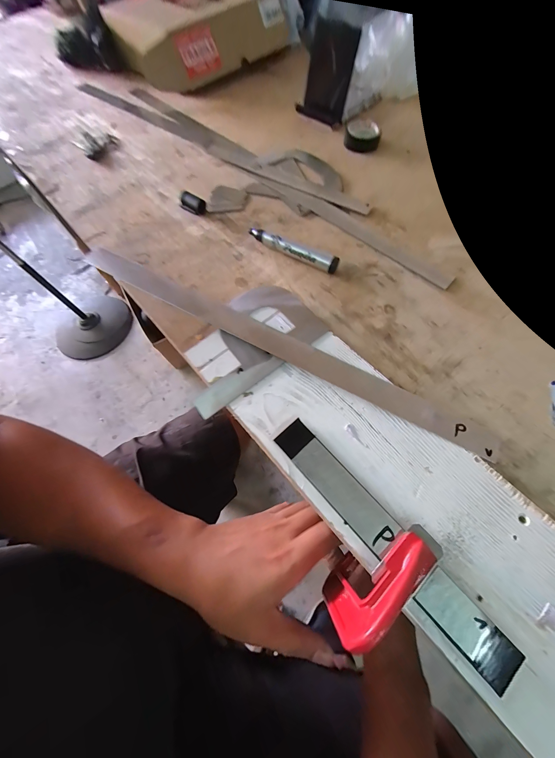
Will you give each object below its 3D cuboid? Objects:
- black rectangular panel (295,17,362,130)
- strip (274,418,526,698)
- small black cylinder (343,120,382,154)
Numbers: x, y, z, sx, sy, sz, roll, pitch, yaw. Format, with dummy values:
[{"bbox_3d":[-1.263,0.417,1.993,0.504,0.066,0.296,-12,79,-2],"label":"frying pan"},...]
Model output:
[{"bbox_3d":[0.076,-0.452,0.400,0.078,0.101,0.015,33,40,20],"label":"black rectangular panel"},{"bbox_3d":[0.072,0.108,0.190,0.027,0.007,0.194,-41,72,-10],"label":"strip"},{"bbox_3d":[0.124,-0.354,0.390,0.050,0.021,0.042,13,69,8],"label":"small black cylinder"}]

